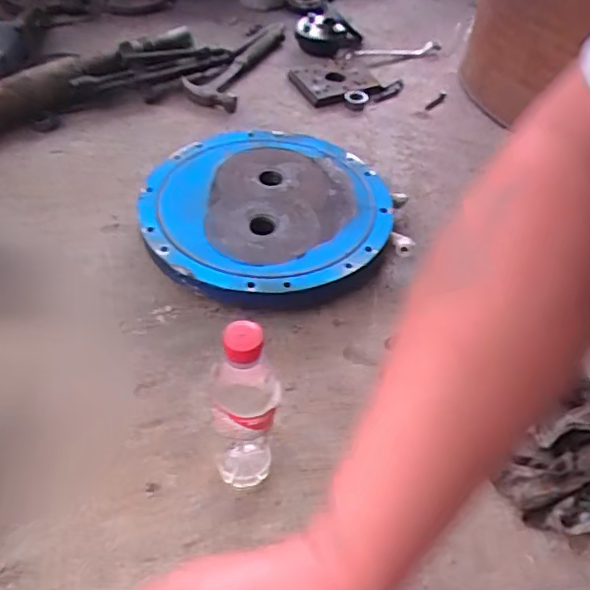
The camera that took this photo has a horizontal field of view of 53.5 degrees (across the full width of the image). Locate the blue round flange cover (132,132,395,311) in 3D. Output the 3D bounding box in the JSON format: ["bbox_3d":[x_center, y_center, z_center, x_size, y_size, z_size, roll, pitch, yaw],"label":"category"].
[{"bbox_3d":[-0.042,-0.121,0.876,0.348,0.068,0.375,2,46,-3],"label":"blue round flange cover"}]

